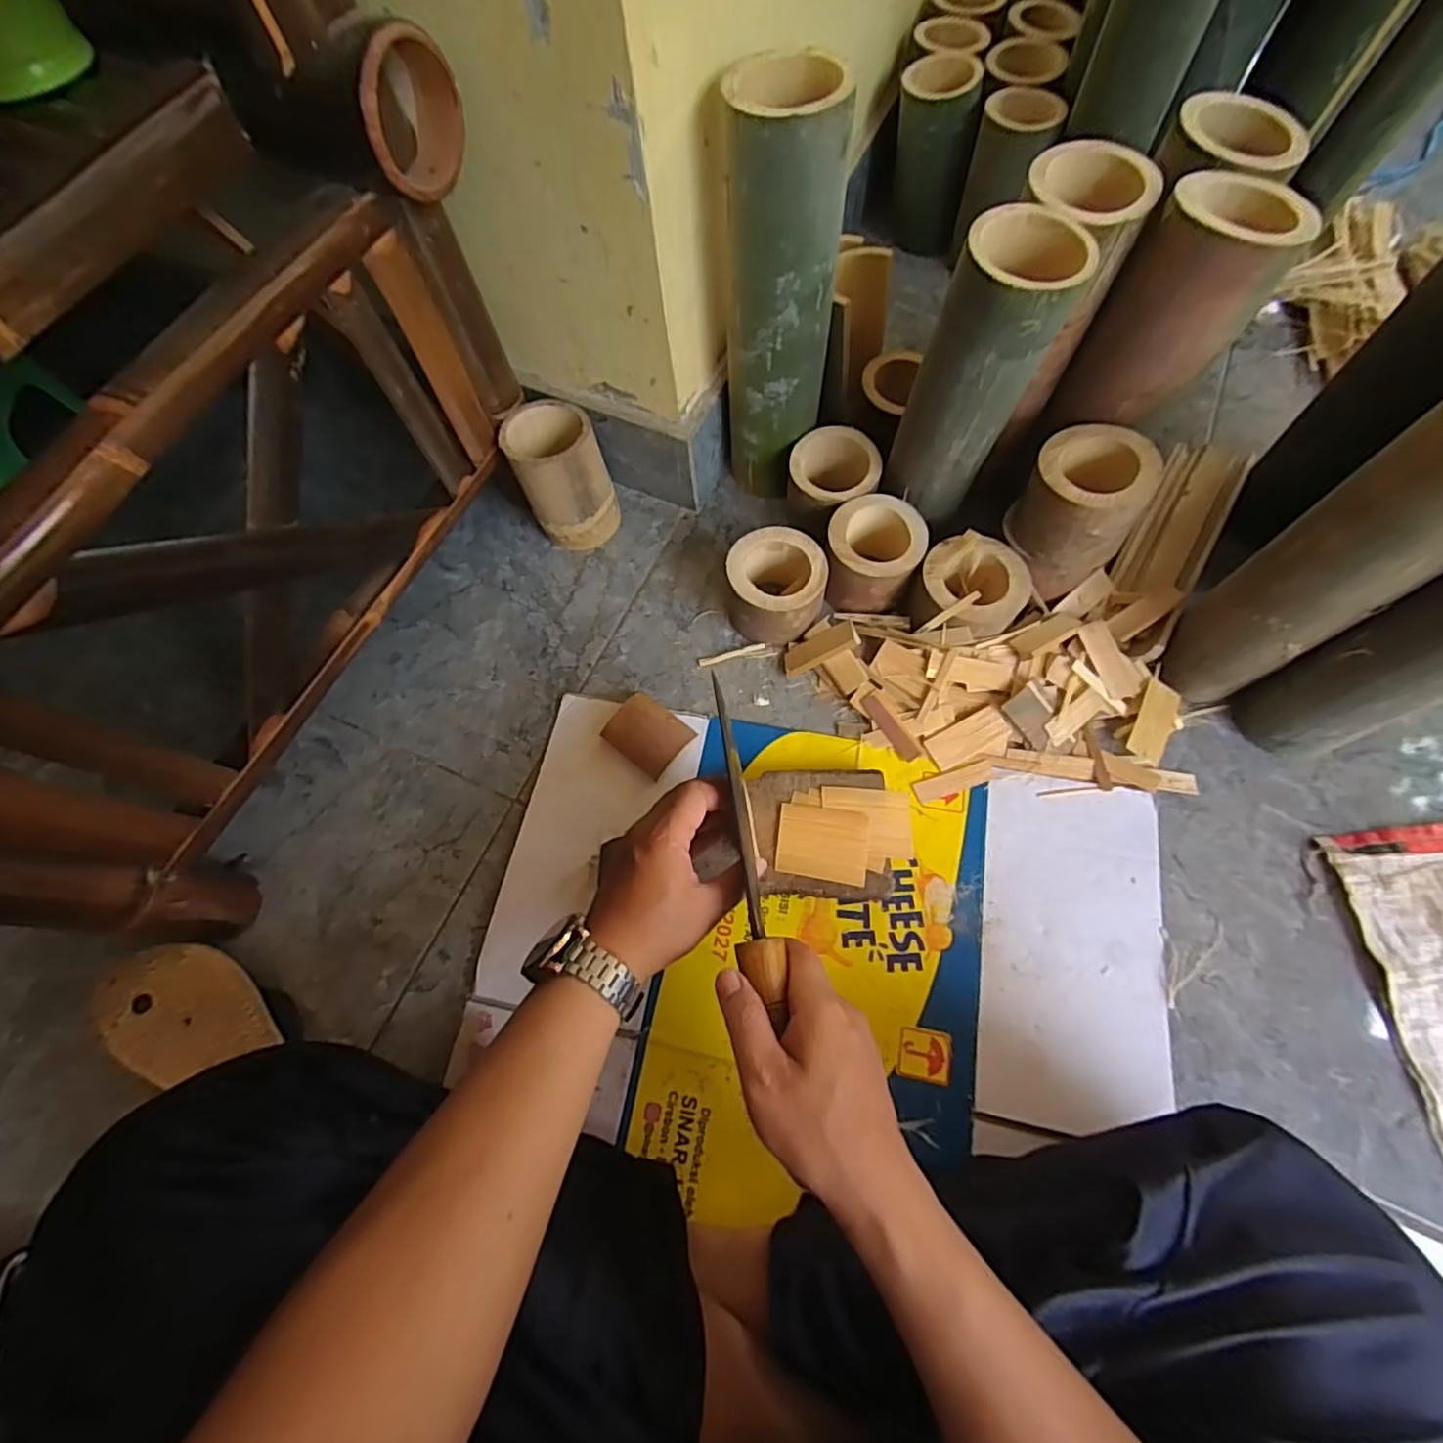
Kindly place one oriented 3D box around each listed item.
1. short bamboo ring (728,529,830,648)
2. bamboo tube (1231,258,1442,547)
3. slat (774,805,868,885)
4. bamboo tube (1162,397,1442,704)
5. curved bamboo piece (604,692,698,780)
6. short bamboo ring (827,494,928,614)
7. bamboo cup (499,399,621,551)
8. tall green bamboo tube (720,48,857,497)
[{"bbox_3d":[0.053,-0.126,0.602,0.090,0.074,0.089,-1,66,2],"label":"short bamboo ring"},{"bbox_3d":[0.550,-0.273,0.513,0.092,0.245,0.081,-43,72,-13],"label":"bamboo tube"},{"bbox_3d":[0.082,0.099,0.508,0.071,0.007,0.057,7,69,6],"label":"slat"},{"bbox_3d":[0.441,-0.102,0.464,0.076,0.280,0.079,-1,66,2],"label":"bamboo tube"},{"bbox_3d":[-0.067,0.011,0.570,0.067,0.014,0.057,36,73,16],"label":"curved bamboo piece"},{"bbox_3d":[0.146,-0.159,0.601,0.085,0.063,0.090,-1,66,2],"label":"short bamboo ring"},{"bbox_3d":[-0.158,-0.245,0.636,0.084,0.125,0.079,-1,66,2],"label":"bamboo cup"},{"bbox_3d":[0.050,-0.350,0.546,0.091,0.304,0.102,3,68,4],"label":"tall green bamboo tube"}]

